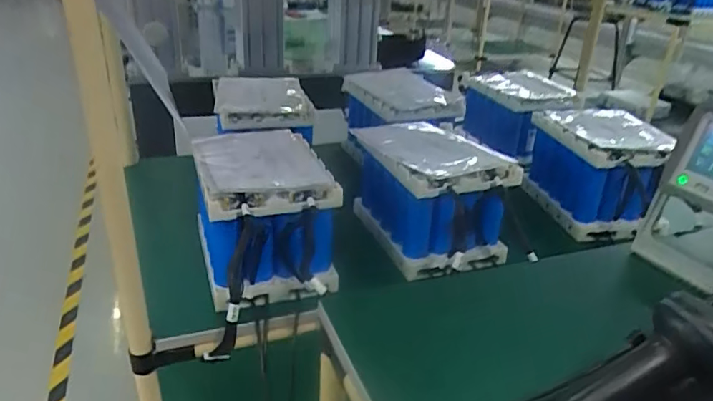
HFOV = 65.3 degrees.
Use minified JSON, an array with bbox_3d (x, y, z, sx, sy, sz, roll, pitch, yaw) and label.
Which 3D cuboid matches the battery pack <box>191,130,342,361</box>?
[{"bbox_3d":[-0.143,0.027,0.857,0.182,0.192,0.260,-7,28,-19],"label":"battery pack"}]

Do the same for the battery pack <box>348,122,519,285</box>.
[{"bbox_3d":[0.118,-0.010,0.929,0.180,0.172,0.248,-8,29,-22],"label":"battery pack"}]

